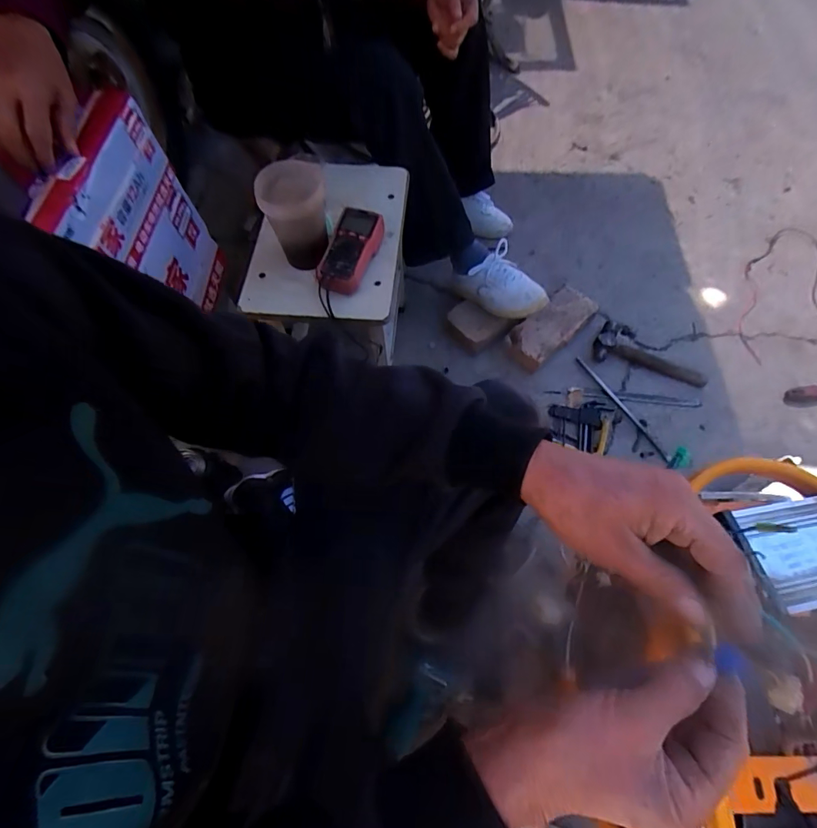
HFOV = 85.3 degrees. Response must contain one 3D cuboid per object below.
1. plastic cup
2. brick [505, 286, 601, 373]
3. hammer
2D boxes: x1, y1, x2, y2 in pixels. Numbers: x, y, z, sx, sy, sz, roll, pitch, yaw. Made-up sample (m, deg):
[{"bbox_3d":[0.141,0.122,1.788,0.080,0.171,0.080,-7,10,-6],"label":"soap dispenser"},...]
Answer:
[{"bbox_3d":[-0.164,-0.290,0.666,0.085,0.132,0.096,-7,64,0],"label":"plastic cup"},{"bbox_3d":[0.333,-0.202,1.052,0.241,0.052,0.103,-41,71,-18],"label":"brick"},{"bbox_3d":[0.564,-0.146,1.032,0.254,0.026,0.116,16,65,8],"label":"hammer"}]

